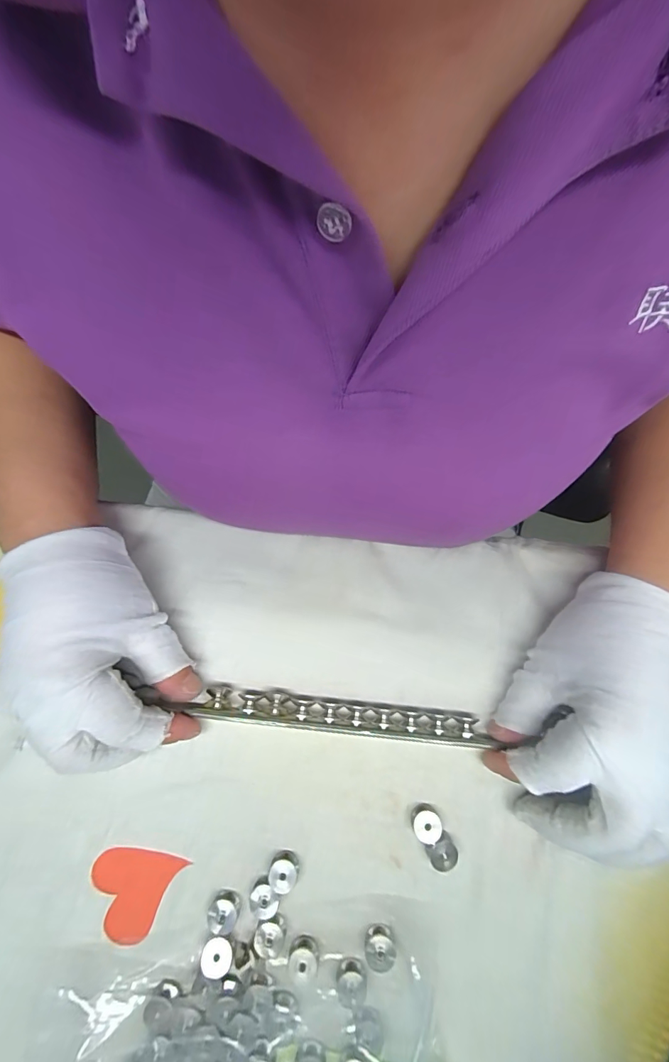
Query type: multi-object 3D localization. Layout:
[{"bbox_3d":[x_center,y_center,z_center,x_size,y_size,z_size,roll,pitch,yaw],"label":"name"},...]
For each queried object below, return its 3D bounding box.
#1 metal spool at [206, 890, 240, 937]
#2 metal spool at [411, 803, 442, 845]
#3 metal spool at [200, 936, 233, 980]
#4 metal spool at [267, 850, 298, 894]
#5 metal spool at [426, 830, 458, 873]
[{"bbox_3d":[-0.056,0.193,0.206,0.015,0.008,0.014,0,74,1],"label":"metal spool"},{"bbox_3d":[0.048,0.153,0.215,0.014,0.010,0.014,0,74,1],"label":"metal spool"},{"bbox_3d":[-0.057,0.207,0.200,0.014,0.007,0.014,0,74,1],"label":"metal spool"},{"bbox_3d":[-0.026,0.175,0.211,0.014,0.011,0.014,0,74,1],"label":"metal spool"},{"bbox_3d":[0.056,0.165,0.211,0.014,0.010,0.013,0,74,1],"label":"metal spool"}]

